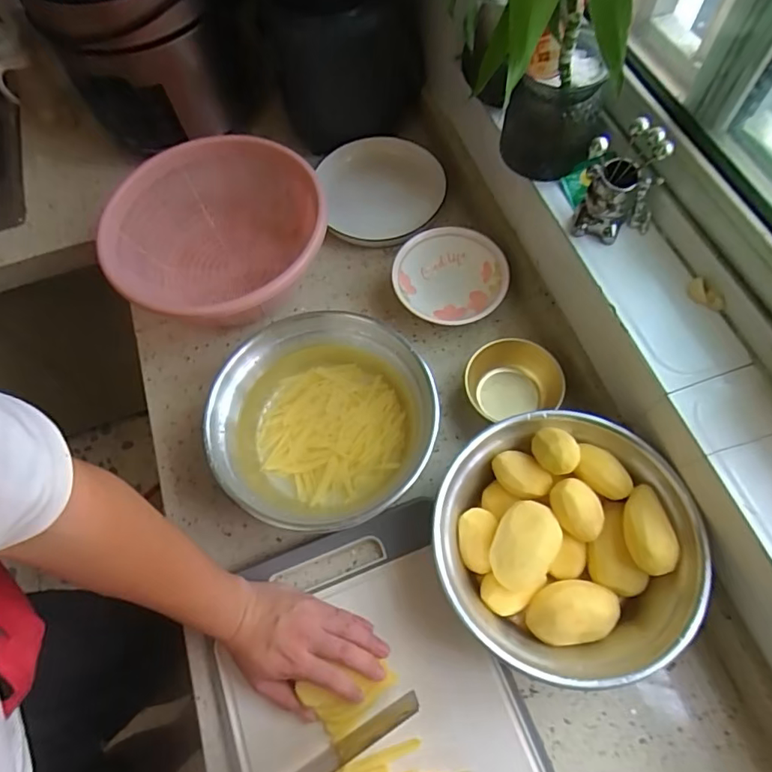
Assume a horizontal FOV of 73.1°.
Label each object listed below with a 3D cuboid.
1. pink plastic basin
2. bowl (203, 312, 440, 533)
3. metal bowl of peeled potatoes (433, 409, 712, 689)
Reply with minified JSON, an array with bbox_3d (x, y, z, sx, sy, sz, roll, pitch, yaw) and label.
[{"bbox_3d":[-0.213,-0.194,0.706,0.276,0.131,0.270,-1,67,4],"label":"pink plastic basin"},{"bbox_3d":[-0.068,0.046,0.610,0.253,0.088,0.244,-1,65,2],"label":"bowl"},{"bbox_3d":[0.177,0.160,0.538,0.244,0.098,0.242,-1,65,2],"label":"metal bowl of peeled potatoes"}]

